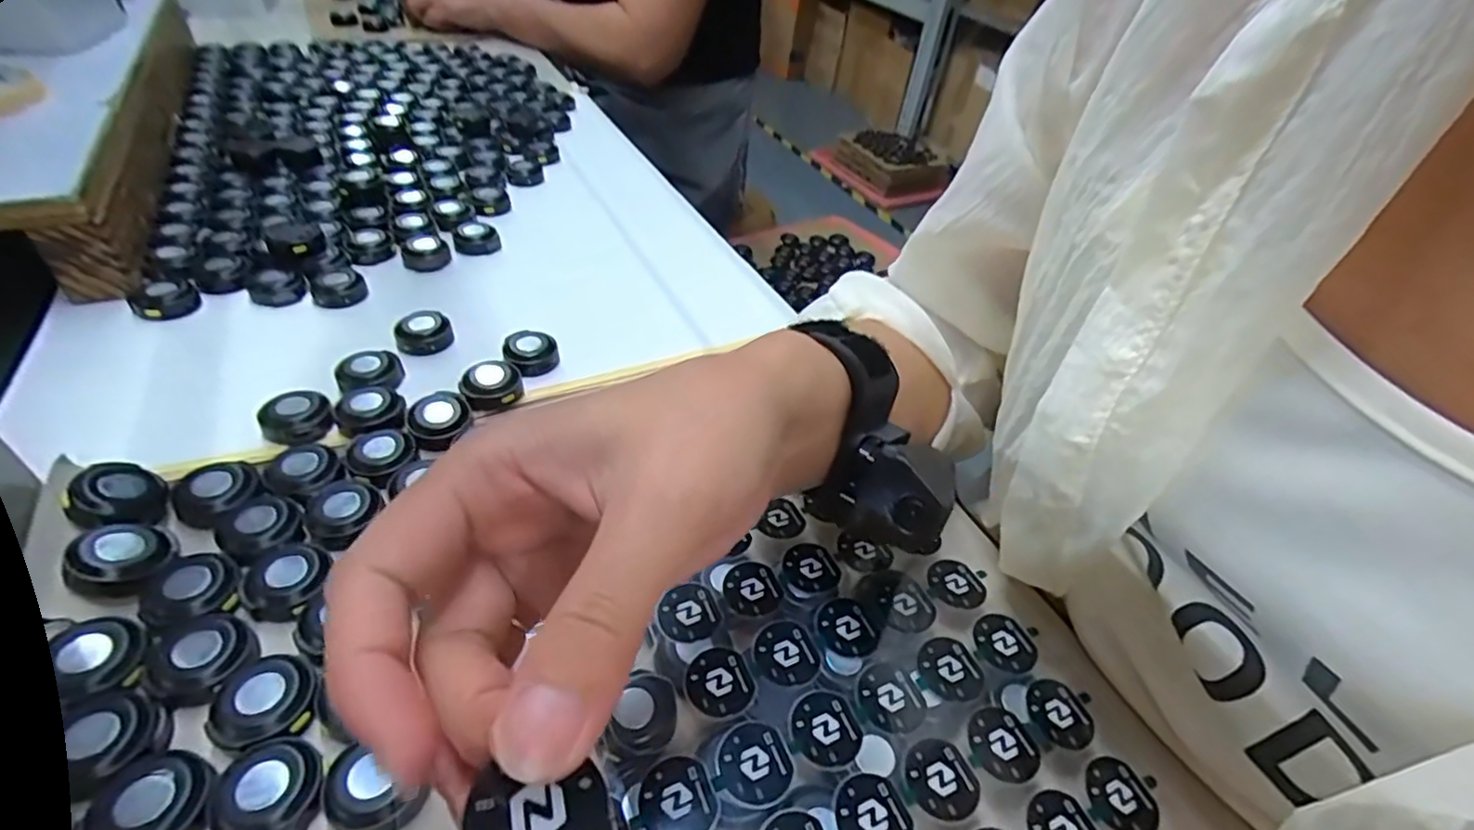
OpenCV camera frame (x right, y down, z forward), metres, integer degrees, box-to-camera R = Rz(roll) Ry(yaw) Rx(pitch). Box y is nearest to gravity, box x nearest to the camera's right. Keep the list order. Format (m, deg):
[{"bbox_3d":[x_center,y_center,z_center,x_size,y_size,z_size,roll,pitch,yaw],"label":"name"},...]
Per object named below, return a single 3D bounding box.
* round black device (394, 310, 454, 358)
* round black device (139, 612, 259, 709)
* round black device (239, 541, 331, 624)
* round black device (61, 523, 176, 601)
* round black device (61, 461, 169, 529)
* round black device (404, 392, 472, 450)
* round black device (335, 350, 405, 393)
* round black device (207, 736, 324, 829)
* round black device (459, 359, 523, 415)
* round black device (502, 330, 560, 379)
[{"bbox_3d":[-0.177,-0.047,0.361,0.029,0.012,0.030,3,45,-3],"label":"round black device"},{"bbox_3d":[-0.187,0.085,0.222,0.030,0.011,0.029,3,45,-3],"label":"round black device"},{"bbox_3d":[-0.172,0.064,0.245,0.029,0.014,0.025,-28,54,-30],"label":"round black device"},{"bbox_3d":[-0.229,0.051,0.235,0.026,0.012,0.029,25,48,18],"label":"round black device"},{"bbox_3d":[-0.245,0.032,0.252,0.030,0.017,0.028,3,45,-3],"label":"round black device"},{"bbox_3d":[-0.145,0.001,0.312,0.029,0.012,0.027,3,45,-3],"label":"round black device"},{"bbox_3d":[-0.190,-0.021,0.330,0.029,0.012,0.029,-13,48,-19],"label":"round black device"},{"bbox_3d":[-0.144,0.115,0.195,0.031,0.009,0.029,3,45,-3],"label":"round black device"},{"bbox_3d":[-0.128,-0.016,0.334,0.029,0.013,0.026,-15,49,-21],"label":"round black device"},{"bbox_3d":[-0.114,-0.035,0.355,0.028,0.013,0.028,3,45,-3],"label":"round black device"}]

